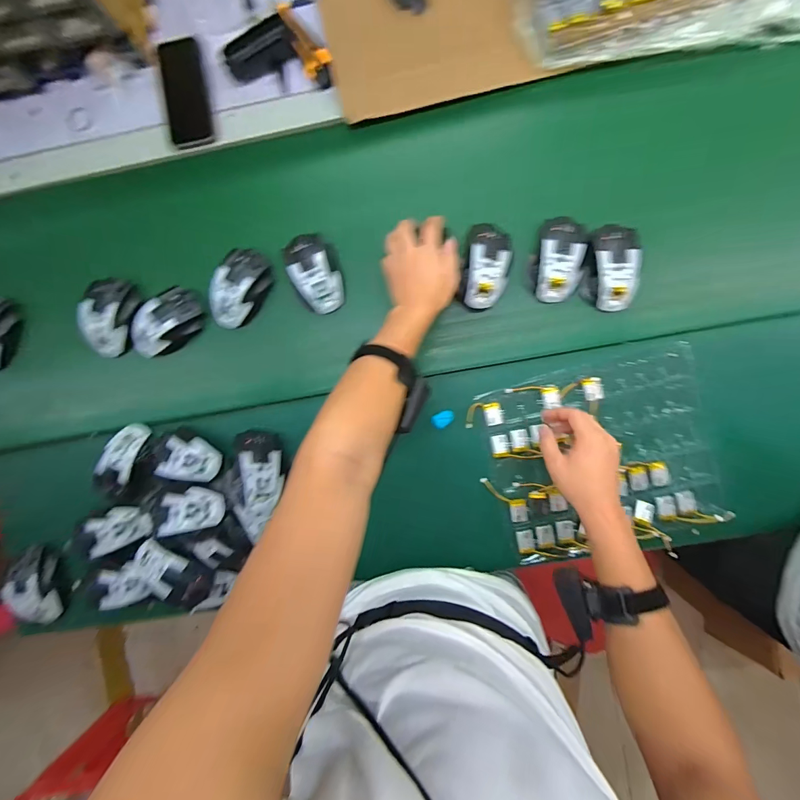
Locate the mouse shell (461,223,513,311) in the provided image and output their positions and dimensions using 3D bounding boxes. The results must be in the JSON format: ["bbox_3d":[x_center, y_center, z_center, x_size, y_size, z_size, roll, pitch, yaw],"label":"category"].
[{"bbox_3d":[0.120,-0.185,0.530,0.063,0.040,0.113,8,88,3],"label":"mouse shell"}]

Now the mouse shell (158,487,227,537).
[{"bbox_3d":[-0.292,0.154,0.533,0.087,0.026,0.056,-12,87,2],"label":"mouse shell"}]

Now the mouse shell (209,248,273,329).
[{"bbox_3d":[-0.240,-0.166,0.576,0.068,0.042,0.122,30,89,4],"label":"mouse shell"}]

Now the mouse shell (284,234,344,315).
[{"bbox_3d":[-0.120,-0.190,0.566,0.076,0.041,0.111,-24,86,2],"label":"mouse shell"}]

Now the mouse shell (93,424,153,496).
[{"bbox_3d":[-0.433,0.097,0.593,0.061,0.033,0.119,29,89,4],"label":"mouse shell"}]

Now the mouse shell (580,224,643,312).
[{"bbox_3d":[0.291,-0.185,0.532,0.073,0.034,0.112,4,88,3],"label":"mouse shell"}]

